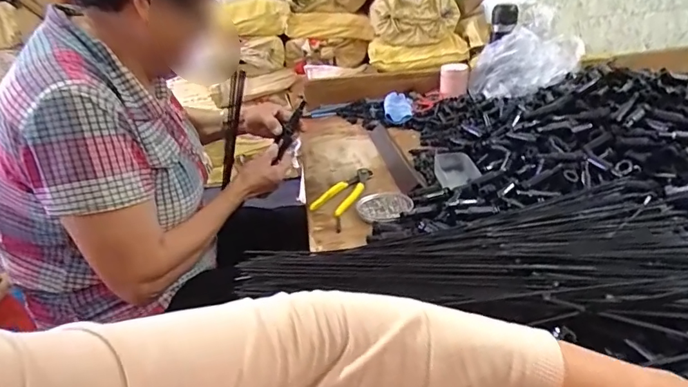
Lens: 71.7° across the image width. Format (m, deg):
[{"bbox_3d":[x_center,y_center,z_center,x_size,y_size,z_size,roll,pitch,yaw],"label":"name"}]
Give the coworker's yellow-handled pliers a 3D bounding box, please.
[{"bbox_3d":[0.004,-0.004,0.850,0.062,0.016,0.154,12,32,28],"label":"coworker's yellow-handled pliers"}]

